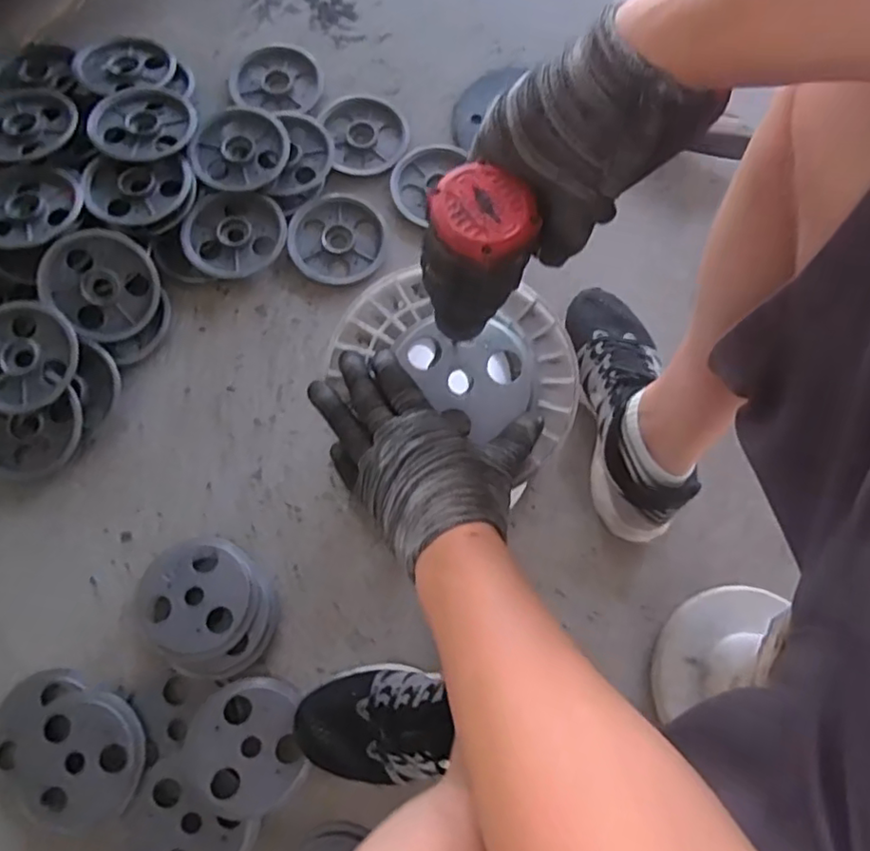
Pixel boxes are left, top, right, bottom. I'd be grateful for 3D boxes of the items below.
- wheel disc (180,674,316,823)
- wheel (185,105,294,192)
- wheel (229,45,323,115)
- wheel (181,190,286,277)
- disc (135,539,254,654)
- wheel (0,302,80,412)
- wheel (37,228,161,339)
[{"bbox_3d":[-0.189,0.317,0.601,0.115,0.017,0.121,0,76,-2],"label":"wheel disc"},{"bbox_3d":[-0.246,-0.346,0.778,0.125,0.032,0.116,-27,78,-8],"label":"wheel"},{"bbox_3d":[-0.218,-0.472,0.831,0.131,0.022,0.115,16,76,2],"label":"wheel"},{"bbox_3d":[-0.245,-0.236,0.755,0.115,0.026,0.118,0,76,-2],"label":"wheel"},{"bbox_3d":[-0.248,0.174,0.631,0.115,0.009,0.113,3,64,-5],"label":"disc"},{"bbox_3d":[-0.463,-0.074,0.682,0.116,0.034,0.119,0,74,-1],"label":"wheel"},{"bbox_3d":[-0.386,-0.167,0.709,0.120,0.014,0.116,-2,94,-21],"label":"wheel"}]

